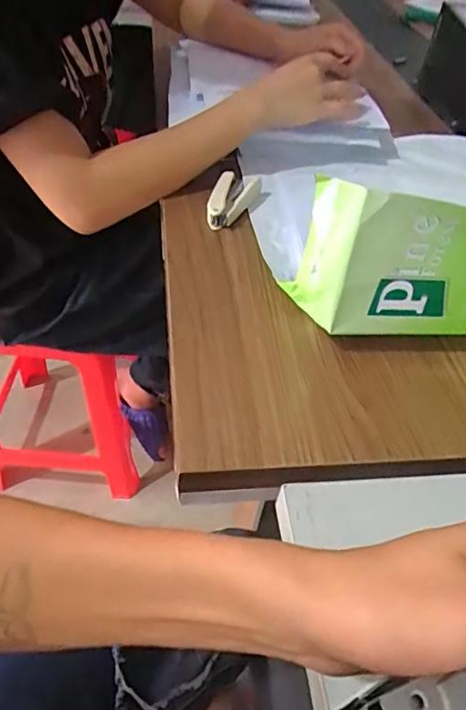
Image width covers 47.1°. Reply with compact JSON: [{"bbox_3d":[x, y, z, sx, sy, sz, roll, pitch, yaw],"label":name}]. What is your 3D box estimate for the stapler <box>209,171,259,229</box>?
[{"bbox_3d":[0.000,-0.171,0.570,0.039,0.019,0.103,14,47,8],"label":"stapler"}]

